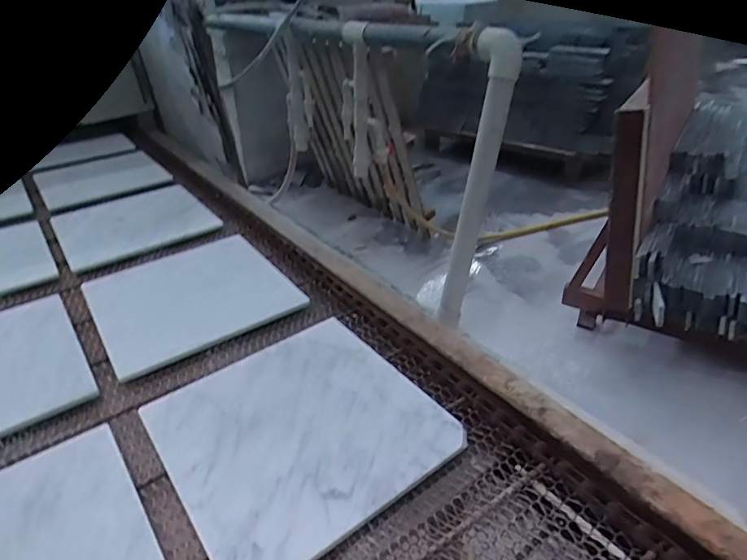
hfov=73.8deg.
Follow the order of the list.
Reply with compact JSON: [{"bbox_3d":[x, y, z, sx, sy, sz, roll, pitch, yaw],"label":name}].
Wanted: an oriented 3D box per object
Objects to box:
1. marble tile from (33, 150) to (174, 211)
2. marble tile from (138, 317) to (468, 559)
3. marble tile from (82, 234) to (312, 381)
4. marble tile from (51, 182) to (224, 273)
[{"bbox_3d":[-0.741,-0.282,1.355,0.288,0.018,0.313,-24,39,-31],"label":"marble tile"},{"bbox_3d":[-0.089,0.175,0.610,0.300,0.011,0.296,-23,39,-30],"label":"marble tile"},{"bbox_3d":[-0.313,0.017,0.860,0.302,0.017,0.298,-22,38,-29],"label":"marble tile"},{"bbox_3d":[-0.542,-0.140,1.119,0.296,0.012,0.343,-22,38,-30],"label":"marble tile"}]

